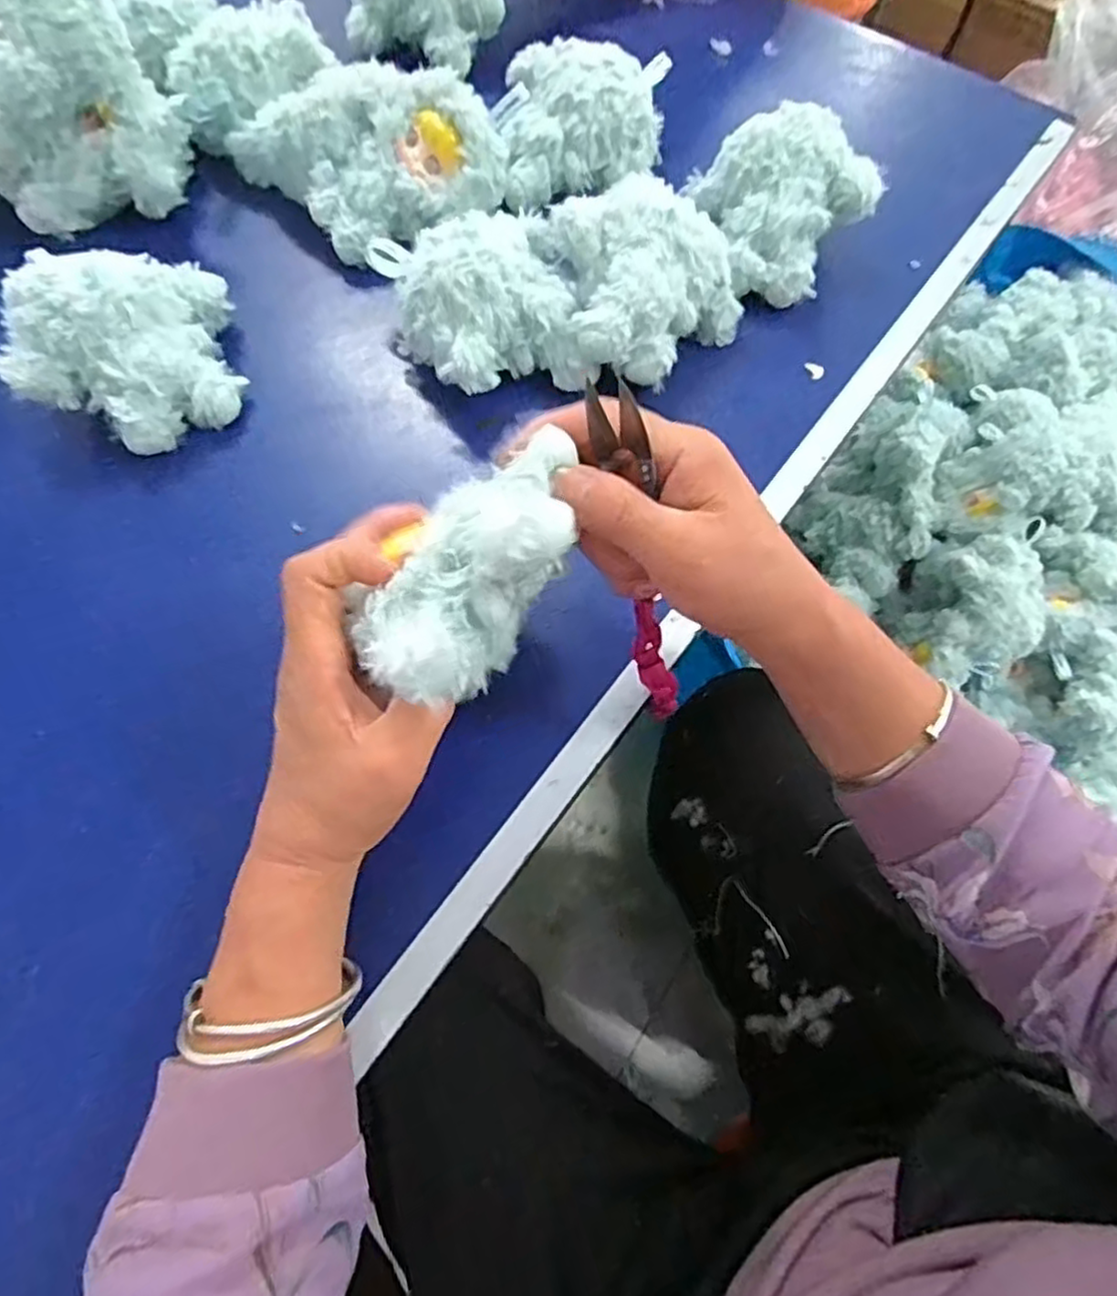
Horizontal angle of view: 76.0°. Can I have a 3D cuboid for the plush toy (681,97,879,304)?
[{"bbox_3d":[0.153,-0.300,0.480,0.107,0.055,0.119,-16,69,-8],"label":"plush toy"}]

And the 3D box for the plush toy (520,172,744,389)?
[{"bbox_3d":[0.054,-0.233,0.449,0.112,0.061,0.117,0,67,-1],"label":"plush toy"}]

